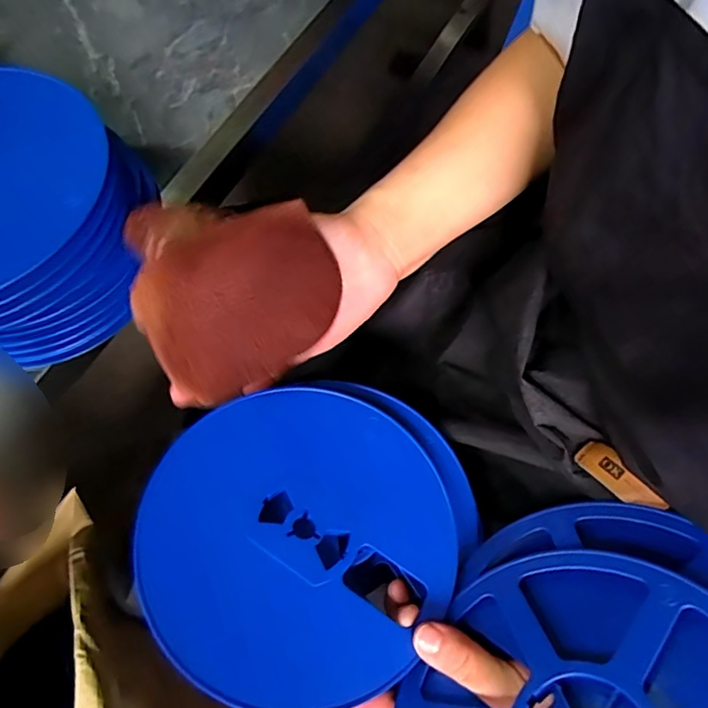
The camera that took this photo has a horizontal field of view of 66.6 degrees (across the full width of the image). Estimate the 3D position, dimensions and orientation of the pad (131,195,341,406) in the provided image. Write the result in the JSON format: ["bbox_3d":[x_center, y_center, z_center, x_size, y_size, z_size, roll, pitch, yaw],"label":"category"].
[{"bbox_3d":[-0.057,-0.028,0.292,0.107,0.084,0.012,-36,40,-23],"label":"pad"}]

